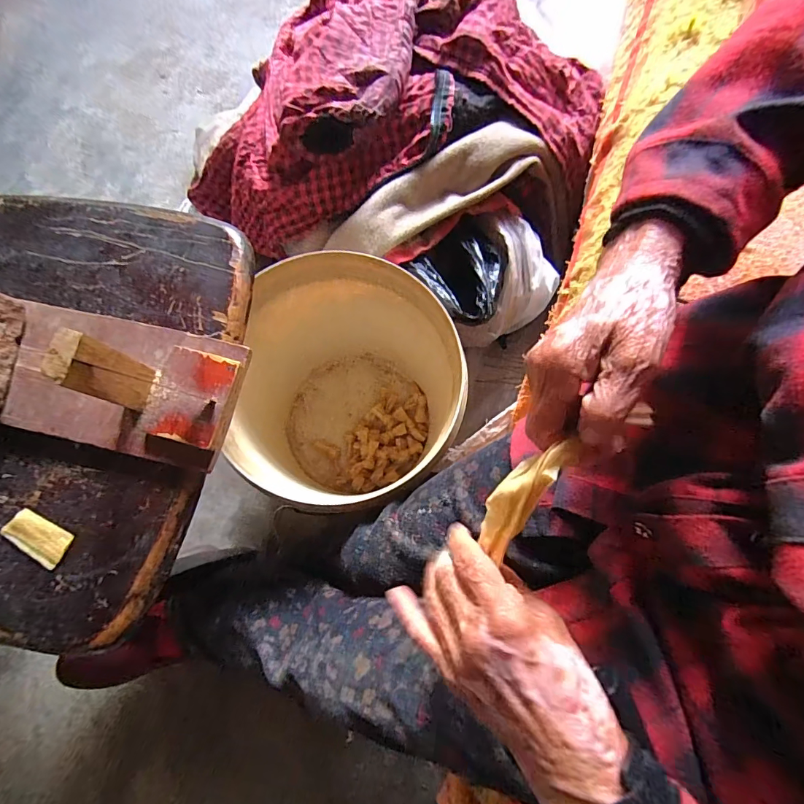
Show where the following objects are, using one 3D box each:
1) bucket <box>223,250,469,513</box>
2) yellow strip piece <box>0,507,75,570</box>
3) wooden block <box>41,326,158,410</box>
[{"bbox_3d":[-0.076,-0.021,0.647,0.298,0.341,0.281,0,77,1],"label":"bucket"},{"bbox_3d":[-0.318,0.118,0.366,0.057,0.004,0.031,27,79,7],"label":"yellow strip piece"},{"bbox_3d":[-0.233,-0.023,0.330,0.021,0.088,0.041,15,78,4],"label":"wooden block"}]

